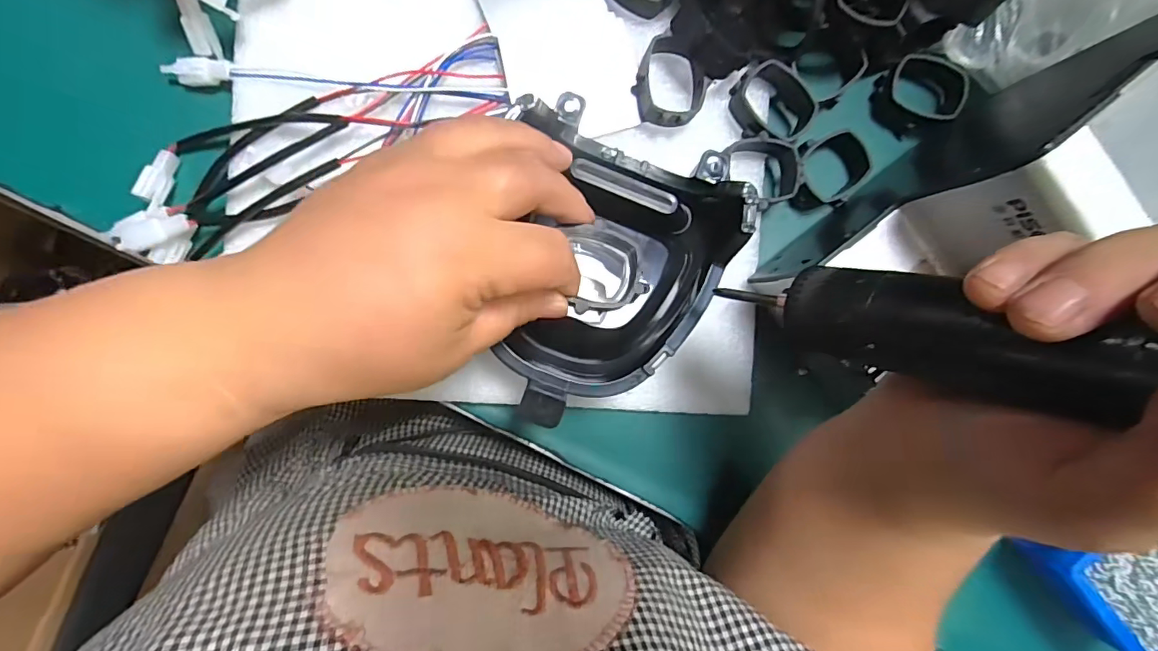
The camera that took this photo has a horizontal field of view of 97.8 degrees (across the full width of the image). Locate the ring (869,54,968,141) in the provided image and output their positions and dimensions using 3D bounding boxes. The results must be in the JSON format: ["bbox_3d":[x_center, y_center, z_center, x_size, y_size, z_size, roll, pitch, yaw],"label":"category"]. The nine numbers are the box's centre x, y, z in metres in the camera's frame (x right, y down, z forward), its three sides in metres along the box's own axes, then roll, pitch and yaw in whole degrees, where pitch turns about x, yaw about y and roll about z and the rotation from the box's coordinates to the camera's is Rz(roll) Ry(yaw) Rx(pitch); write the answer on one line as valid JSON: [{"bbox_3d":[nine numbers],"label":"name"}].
[{"bbox_3d":[0.213,-0.145,0.317,0.052,0.024,0.044,-24,92,-4],"label":"ring"}]

